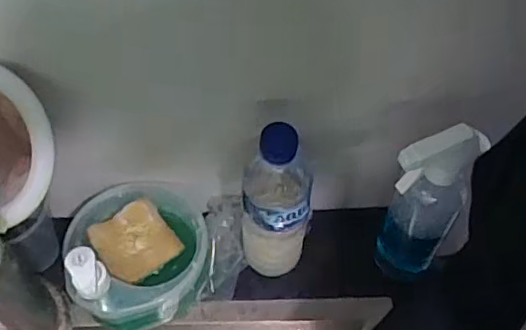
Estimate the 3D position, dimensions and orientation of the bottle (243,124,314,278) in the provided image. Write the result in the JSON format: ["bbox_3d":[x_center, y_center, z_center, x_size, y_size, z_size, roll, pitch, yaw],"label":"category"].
[{"bbox_3d":[0.012,0.044,0.549,0.063,0.224,0.056,8,56,7],"label":"bottle"}]

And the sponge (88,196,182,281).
[{"bbox_3d":[-0.136,0.077,0.585,0.073,0.024,0.076,-32,60,-19],"label":"sponge"}]

